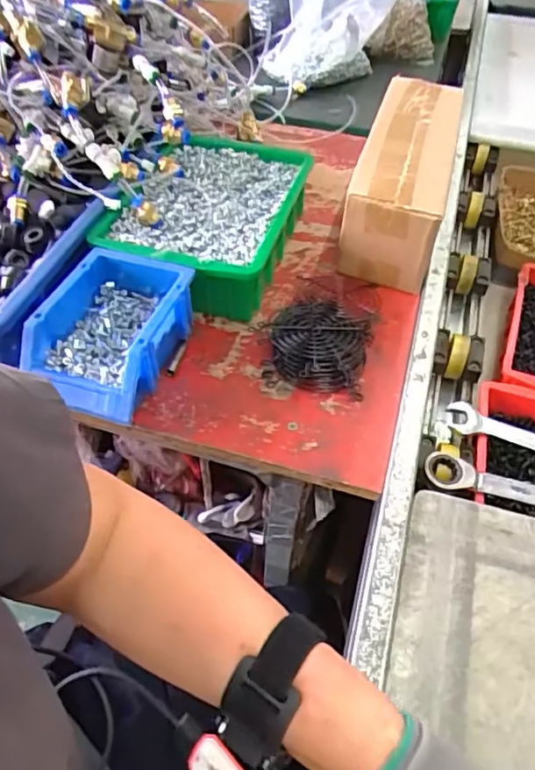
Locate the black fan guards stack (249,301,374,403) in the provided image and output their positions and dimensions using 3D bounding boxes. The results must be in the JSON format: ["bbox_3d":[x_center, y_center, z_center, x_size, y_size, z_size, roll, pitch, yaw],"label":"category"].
[{"bbox_3d":[0.043,-0.043,0.547,0.106,0.030,0.104,10,51,9],"label":"black fan guards stack"}]

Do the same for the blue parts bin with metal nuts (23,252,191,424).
[{"bbox_3d":[-0.139,-0.042,0.515,0.108,0.076,0.151,15,52,13],"label":"blue parts bin with metal nuts"}]

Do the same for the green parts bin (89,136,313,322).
[{"bbox_3d":[-0.054,-0.182,0.636,0.177,0.077,0.262,18,52,15],"label":"green parts bin"}]

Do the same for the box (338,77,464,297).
[{"bbox_3d":[0.168,-0.261,0.689,0.098,0.096,0.328,12,51,11],"label":"box"}]

